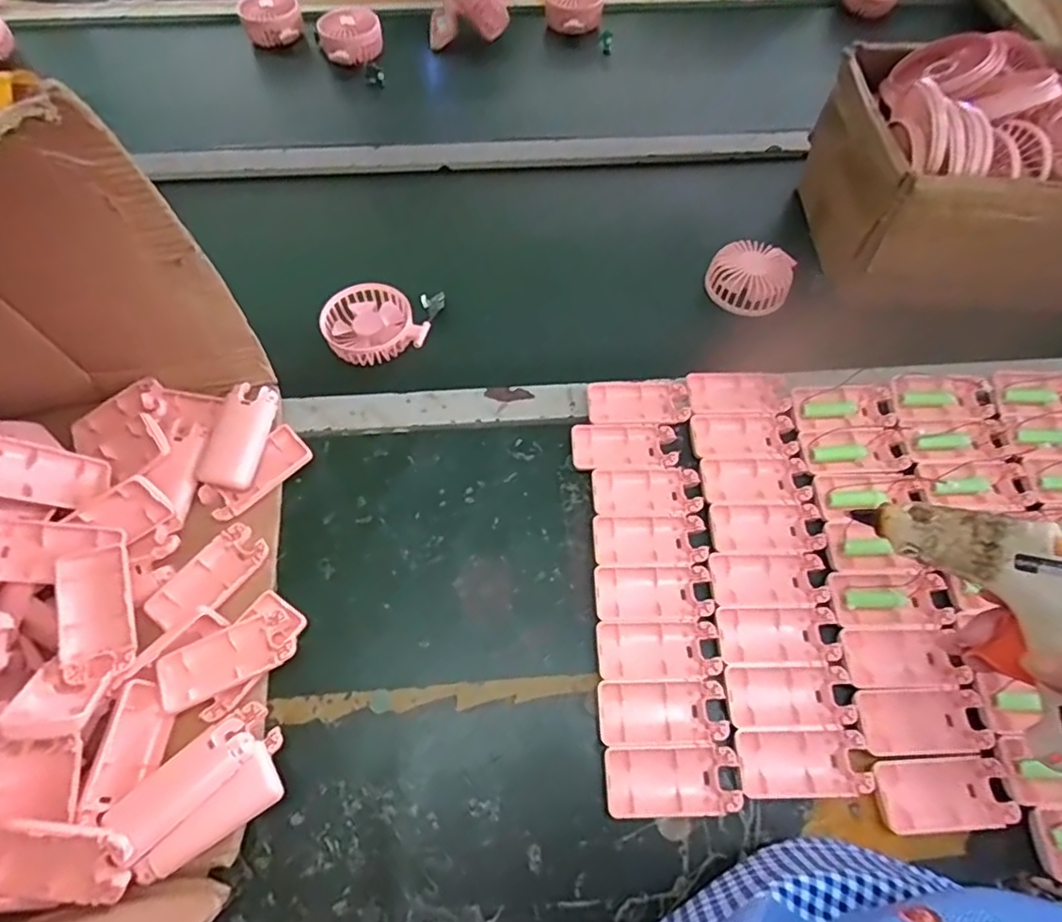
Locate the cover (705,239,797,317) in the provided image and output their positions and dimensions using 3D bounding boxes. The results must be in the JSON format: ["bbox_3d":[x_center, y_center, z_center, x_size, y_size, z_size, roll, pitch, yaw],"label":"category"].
[{"bbox_3d":[0.241,-0.202,0.663,0.086,0.042,0.074,31,64,15],"label":"cover"}]

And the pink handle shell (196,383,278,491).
[{"bbox_3d":[-0.257,-0.023,0.533,0.045,0.010,0.092,16,79,-6],"label":"pink handle shell"}]

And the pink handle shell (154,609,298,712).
[{"bbox_3d":[-0.227,0.147,0.452,0.094,0.012,0.044,-23,64,-13],"label":"pink handle shell"}]

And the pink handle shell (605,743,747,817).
[{"bbox_3d":[0.101,0.232,0.439,0.094,0.019,0.044,-1,61,-2],"label":"pink handle shell"}]

